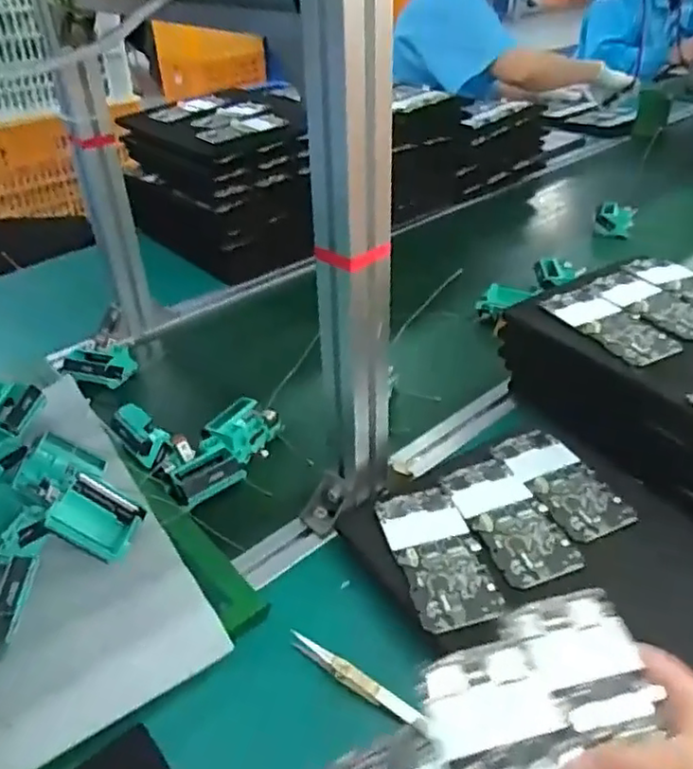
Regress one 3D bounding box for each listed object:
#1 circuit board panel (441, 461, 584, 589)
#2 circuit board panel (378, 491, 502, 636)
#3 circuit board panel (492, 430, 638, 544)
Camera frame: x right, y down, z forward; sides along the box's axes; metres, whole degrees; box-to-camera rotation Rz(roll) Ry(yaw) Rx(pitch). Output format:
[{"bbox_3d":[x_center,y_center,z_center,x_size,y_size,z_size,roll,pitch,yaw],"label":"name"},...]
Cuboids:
[{"bbox_3d":[0.139,0.113,0.548,0.068,0.004,0.127,-14,38,-16],"label":"circuit board panel"},{"bbox_3d":[0.074,0.134,0.523,0.068,0.005,0.133,-10,37,-11],"label":"circuit board panel"},{"bbox_3d":[0.193,0.086,0.585,0.066,0.004,0.133,-16,38,-18],"label":"circuit board panel"}]

